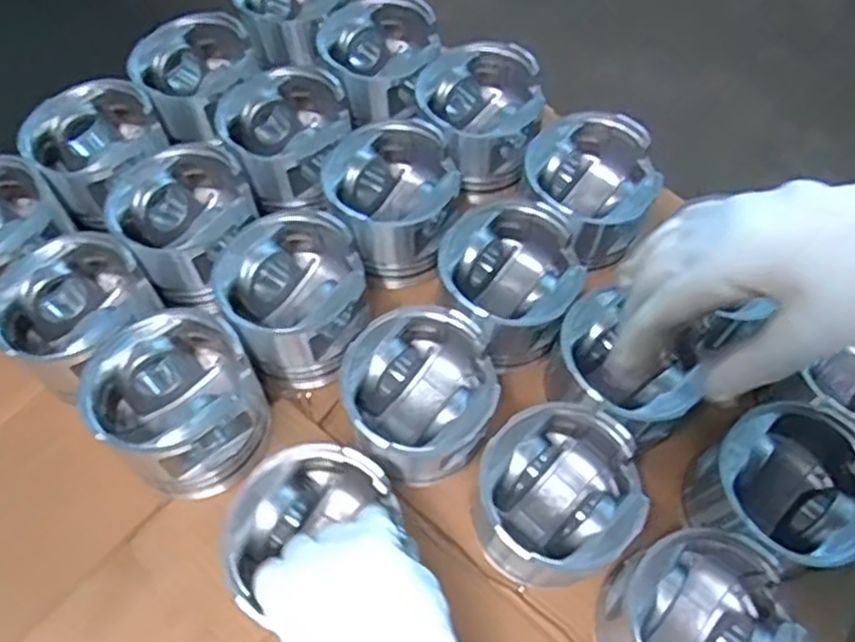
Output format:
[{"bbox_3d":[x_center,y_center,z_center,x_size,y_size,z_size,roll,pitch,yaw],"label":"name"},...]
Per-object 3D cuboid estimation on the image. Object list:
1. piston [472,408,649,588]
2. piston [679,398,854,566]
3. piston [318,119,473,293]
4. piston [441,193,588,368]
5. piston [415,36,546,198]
[{"bbox_3d":[0.089,0.127,0.521,0.109,0.089,0.104,0,64,-1],"label":"piston"},{"bbox_3d":[0.251,0.123,0.531,0.104,0.083,0.106,0,64,-1],"label":"piston"},{"bbox_3d":[-0.026,-0.099,0.639,0.113,0.097,0.112,0,64,-1],"label":"piston"},{"bbox_3d":[0.065,-0.028,0.591,0.104,0.083,0.113,0,64,-1],"label":"piston"},{"bbox_3d":[0.046,-0.181,0.674,0.109,0.088,0.111,-2,64,-2],"label":"piston"}]

